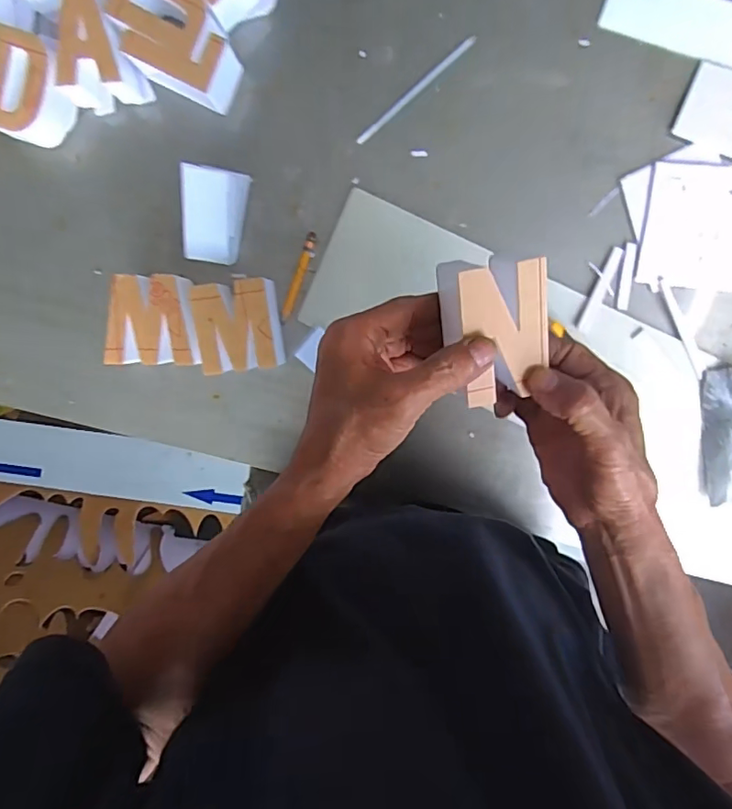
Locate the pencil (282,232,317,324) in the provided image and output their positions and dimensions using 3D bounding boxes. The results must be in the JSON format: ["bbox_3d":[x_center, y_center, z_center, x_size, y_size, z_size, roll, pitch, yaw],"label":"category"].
[{"bbox_3d":[-0.066,-0.123,0.512,0.011,0.004,0.089,20,99,-1],"label":"pencil"}]

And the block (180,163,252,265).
[{"bbox_3d":[-0.141,-0.174,0.486,0.045,0.057,0.082,10,99,1],"label":"block"}]

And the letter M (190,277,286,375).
[{"bbox_3d":[-0.119,-0.075,0.508,0.077,0.044,0.083,-6,99,3],"label":"letter M"}]

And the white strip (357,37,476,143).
[{"bbox_3d":[0.045,-0.290,0.486,0.135,0.004,0.008,-39,95,8],"label":"white strip"}]

